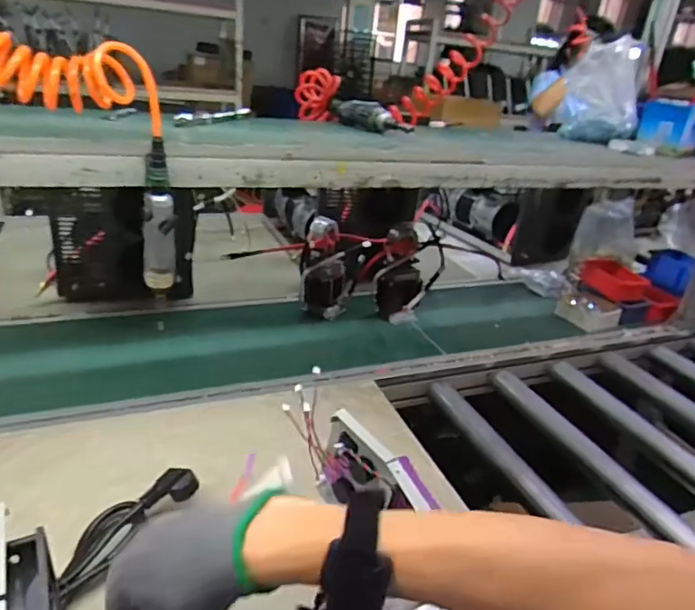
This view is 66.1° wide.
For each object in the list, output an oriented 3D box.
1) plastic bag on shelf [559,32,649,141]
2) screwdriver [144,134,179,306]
[{"bbox_3d":[0.564,-0.470,1.181,0.168,0.194,0.089,16,26,19],"label":"plastic bag on shelf"},{"bbox_3d":[-0.262,-0.101,0.740,0.044,0.233,0.047,-4,28,-22],"label":"screwdriver"}]

